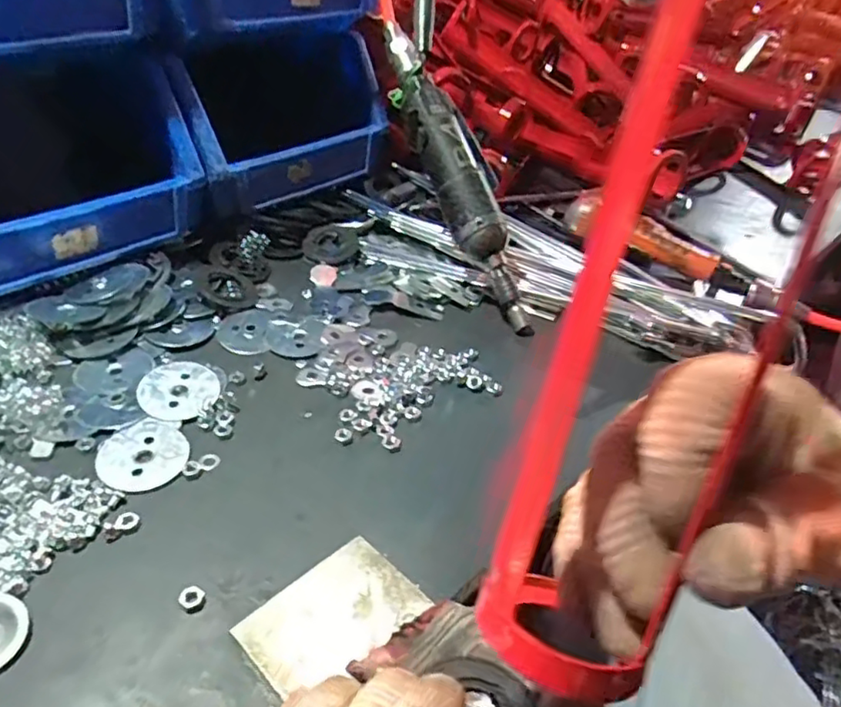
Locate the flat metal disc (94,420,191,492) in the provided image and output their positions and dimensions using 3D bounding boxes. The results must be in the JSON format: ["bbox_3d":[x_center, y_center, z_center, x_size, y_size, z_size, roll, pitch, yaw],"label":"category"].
[{"bbox_3d":[-0.156,0.056,0.346,0.048,0.004,0.047,5,39,-4],"label":"flat metal disc"}]

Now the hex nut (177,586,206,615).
[{"bbox_3d":[-0.104,0.112,0.282,0.013,0.004,0.011,34,45,28],"label":"hex nut"}]

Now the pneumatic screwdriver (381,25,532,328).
[{"bbox_3d":[0.026,-0.139,0.475,0.039,0.033,0.262,-17,80,-28],"label":"pneumatic screwdriver"}]

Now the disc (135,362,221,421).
[{"bbox_3d":[-0.151,0.022,0.385,0.050,0.004,0.047,5,39,-4],"label":"disc"}]

